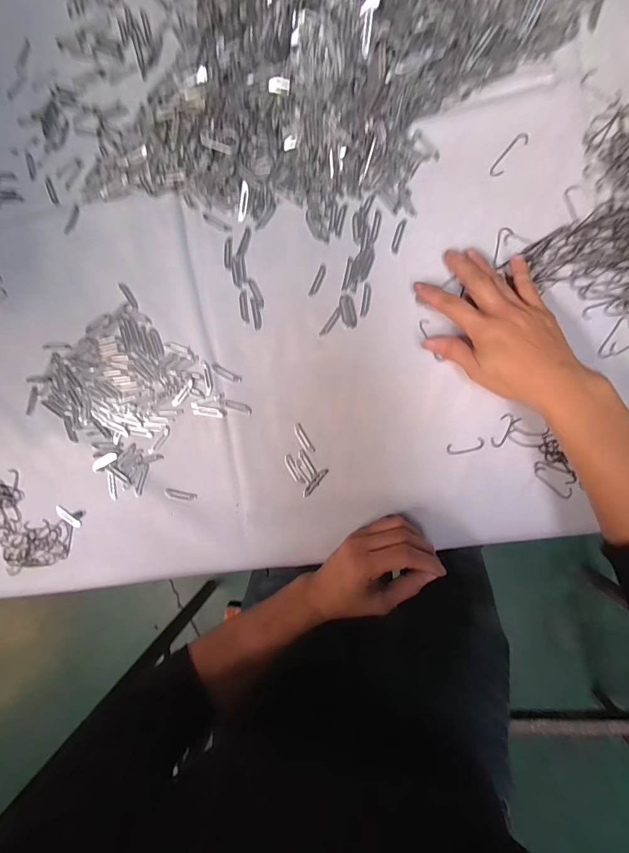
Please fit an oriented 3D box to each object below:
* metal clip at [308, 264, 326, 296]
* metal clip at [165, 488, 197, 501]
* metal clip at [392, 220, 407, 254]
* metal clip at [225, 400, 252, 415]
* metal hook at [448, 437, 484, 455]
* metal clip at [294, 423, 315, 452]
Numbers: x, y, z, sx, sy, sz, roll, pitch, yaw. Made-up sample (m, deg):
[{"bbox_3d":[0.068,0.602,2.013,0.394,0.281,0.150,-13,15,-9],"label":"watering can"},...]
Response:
[{"bbox_3d":[0.004,-0.148,0.363,0.008,0.004,0.034,25,97,4],"label":"metal clip"},{"bbox_3d":[-0.149,0.077,0.400,0.037,0.004,0.011,12,96,5],"label":"metal clip"},{"bbox_3d":[0.084,-0.189,0.355,0.008,0.004,0.033,18,96,5],"label":"metal clip"},{"bbox_3d":[-0.081,-0.021,0.383,0.031,0.004,0.008,20,96,4],"label":"metal clip"},{"bbox_3d":[0.149,0.021,0.352,0.034,0.004,0.013,-16,92,7],"label":"metal hook"},{"bbox_3d":[-0.012,0.012,0.374,0.009,0.004,0.034,-29,91,8],"label":"metal clip"}]

